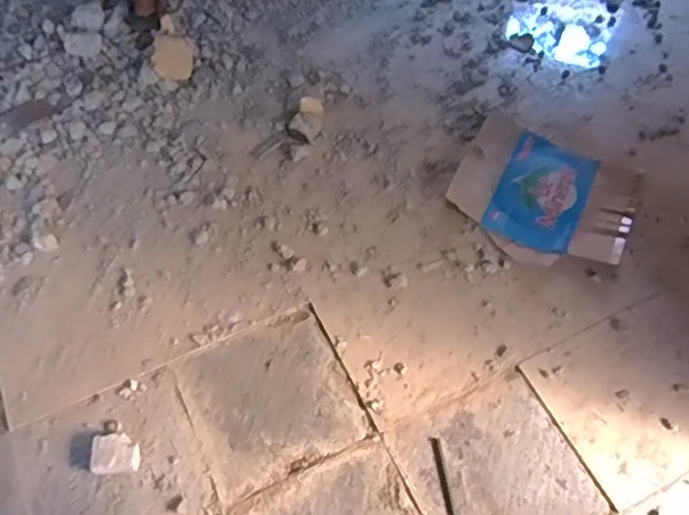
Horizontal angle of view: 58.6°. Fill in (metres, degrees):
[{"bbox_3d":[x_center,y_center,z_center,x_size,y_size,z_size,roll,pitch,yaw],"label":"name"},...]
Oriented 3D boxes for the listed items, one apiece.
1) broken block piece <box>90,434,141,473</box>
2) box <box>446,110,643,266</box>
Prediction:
[{"bbox_3d":[-0.530,0.455,1.422,0.115,0.052,0.093,1,61,-1],"label":"broken block piece"},{"bbox_3d":[0.589,-0.190,1.806,0.497,0.066,0.454,23,63,11],"label":"box"}]

